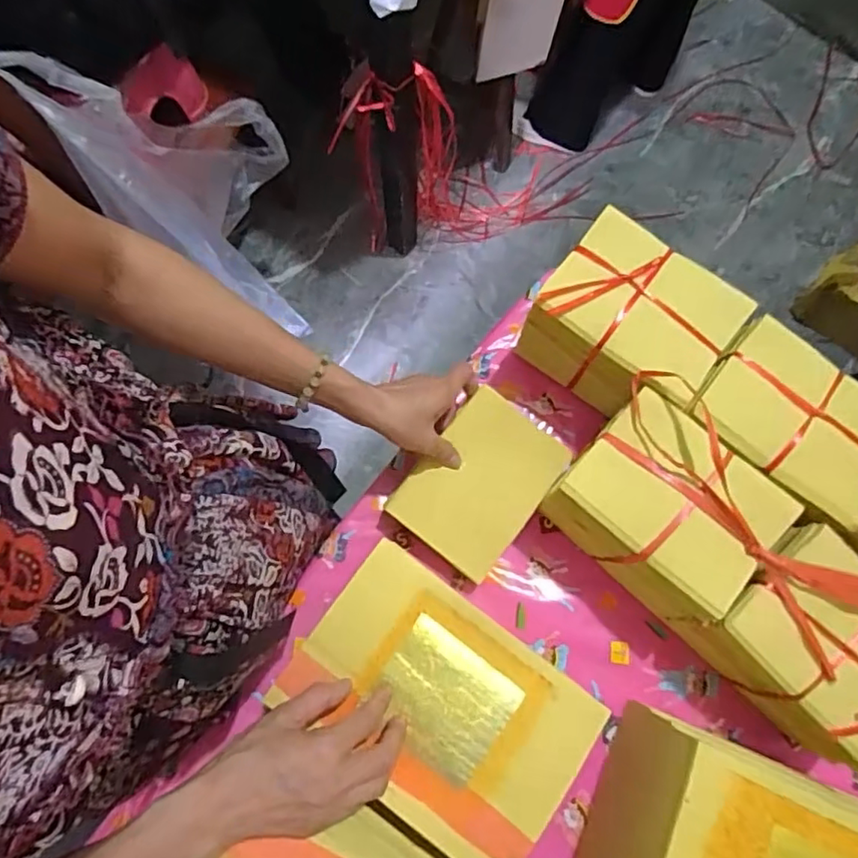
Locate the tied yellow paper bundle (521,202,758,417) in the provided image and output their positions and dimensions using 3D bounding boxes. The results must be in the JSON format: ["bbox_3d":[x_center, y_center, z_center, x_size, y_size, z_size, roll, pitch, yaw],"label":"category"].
[{"bbox_3d":[0.192,-0.096,0.597,0.159,0.149,0.117,38,78,9],"label":"tied yellow paper bundle"}]

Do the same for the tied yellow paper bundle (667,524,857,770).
[{"bbox_3d":[0.333,0.195,0.541,0.129,0.142,0.168,-42,80,-11],"label":"tied yellow paper bundle"}]

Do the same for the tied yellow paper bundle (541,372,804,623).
[{"bbox_3d":[0.210,0.075,0.565,0.167,0.149,0.132,38,78,9],"label":"tied yellow paper bundle"}]

